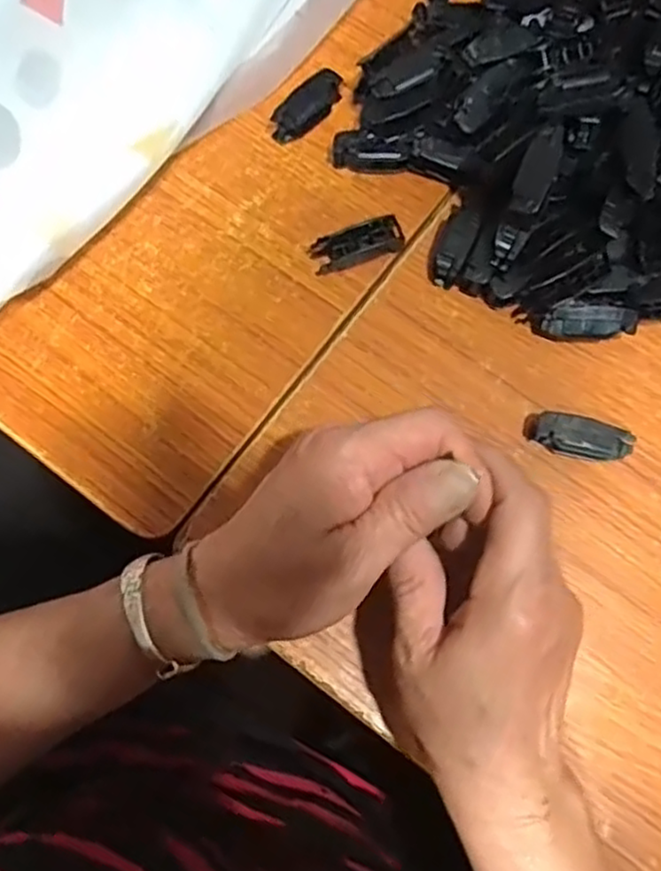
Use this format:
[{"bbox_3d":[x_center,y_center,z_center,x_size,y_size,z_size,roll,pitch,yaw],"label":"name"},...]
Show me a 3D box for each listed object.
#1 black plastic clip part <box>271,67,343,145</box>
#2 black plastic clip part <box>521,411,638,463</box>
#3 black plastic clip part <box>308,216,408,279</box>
[{"bbox_3d":[-0.014,-0.193,0.404,0.018,0.015,0.050,41,79,9],"label":"black plastic clip part"},{"bbox_3d":[0.127,0.001,0.354,0.050,0.015,0.020,9,76,2],"label":"black plastic clip part"},{"bbox_3d":[0.015,-0.104,0.380,0.051,0.014,0.016,-19,77,-5],"label":"black plastic clip part"}]

